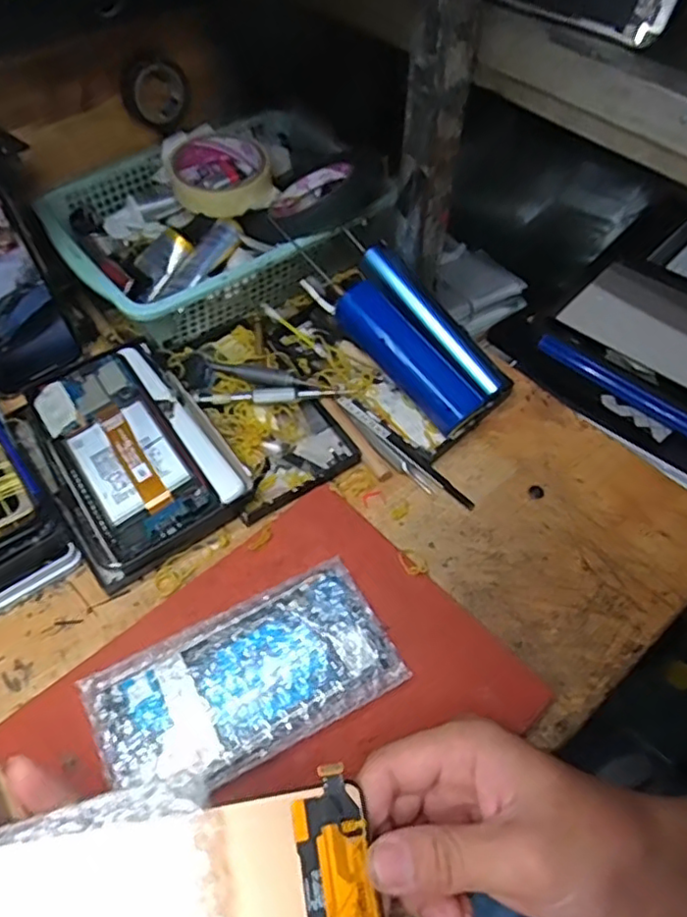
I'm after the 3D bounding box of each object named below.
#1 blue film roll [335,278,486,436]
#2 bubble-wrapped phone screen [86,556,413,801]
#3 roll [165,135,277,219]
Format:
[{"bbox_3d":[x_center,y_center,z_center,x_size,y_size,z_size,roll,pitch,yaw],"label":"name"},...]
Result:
[{"bbox_3d":[0.048,-0.077,0.475,0.029,0.035,0.130,-38,80,-25],"label":"blue film roll"},{"bbox_3d":[-0.054,0.124,0.355,0.163,0.012,0.083,-23,58,-17],"label":"bubble-wrapped phone screen"},{"bbox_3d":[-0.108,-0.255,0.560,0.090,0.021,0.095,0,55,-1],"label":"roll"}]

